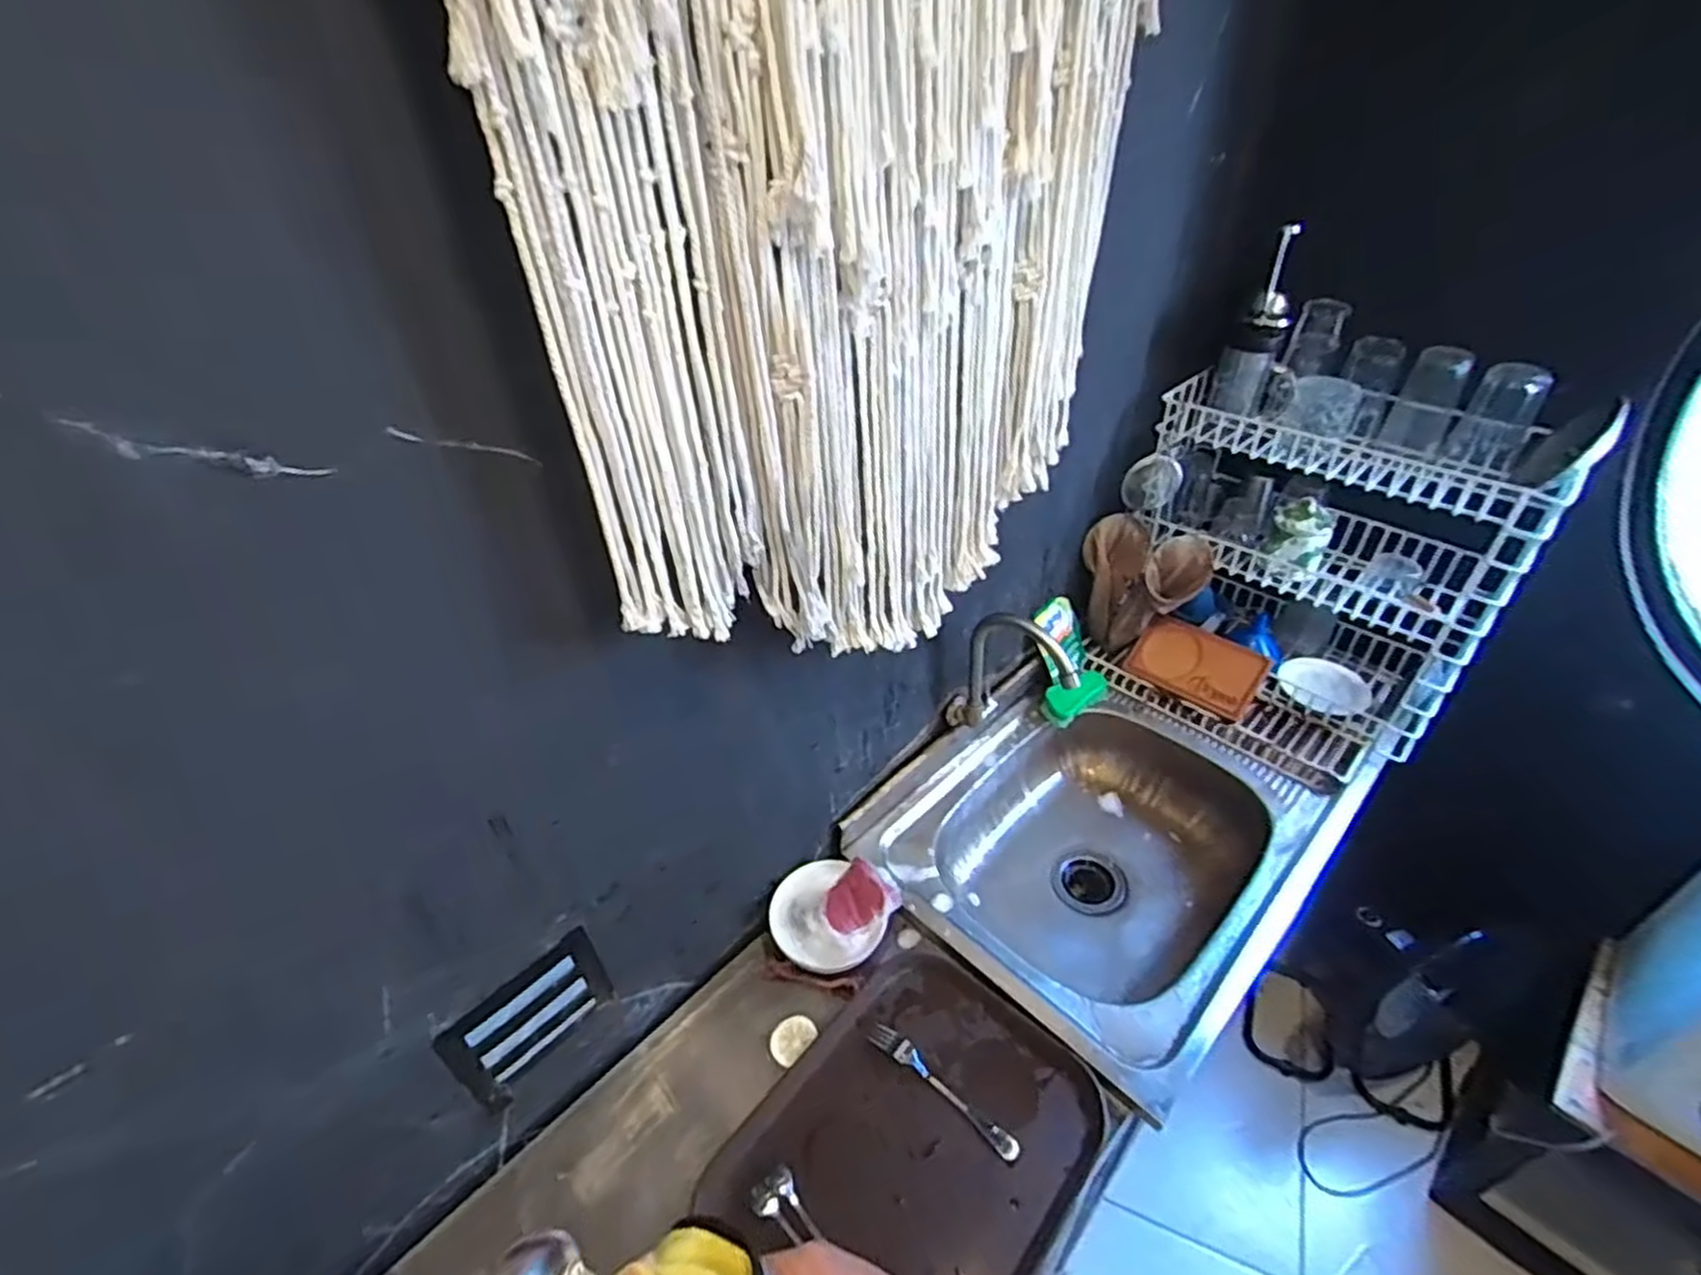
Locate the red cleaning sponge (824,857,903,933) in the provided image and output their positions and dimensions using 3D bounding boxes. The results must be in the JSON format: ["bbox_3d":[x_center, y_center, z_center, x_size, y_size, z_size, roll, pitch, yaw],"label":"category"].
[{"bbox_3d":[0.012,0.336,0.961,0.079,0.011,0.085,34,77,31],"label":"red cleaning sponge"}]

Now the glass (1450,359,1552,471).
[{"bbox_3d":[0.859,-0.288,1.006,0.074,0.142,0.066,29,49,33],"label":"glass"}]

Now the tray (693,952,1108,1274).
[{"bbox_3d":[0.061,0.539,0.802,0.299,0.034,0.373,28,49,32],"label":"tray"}]

